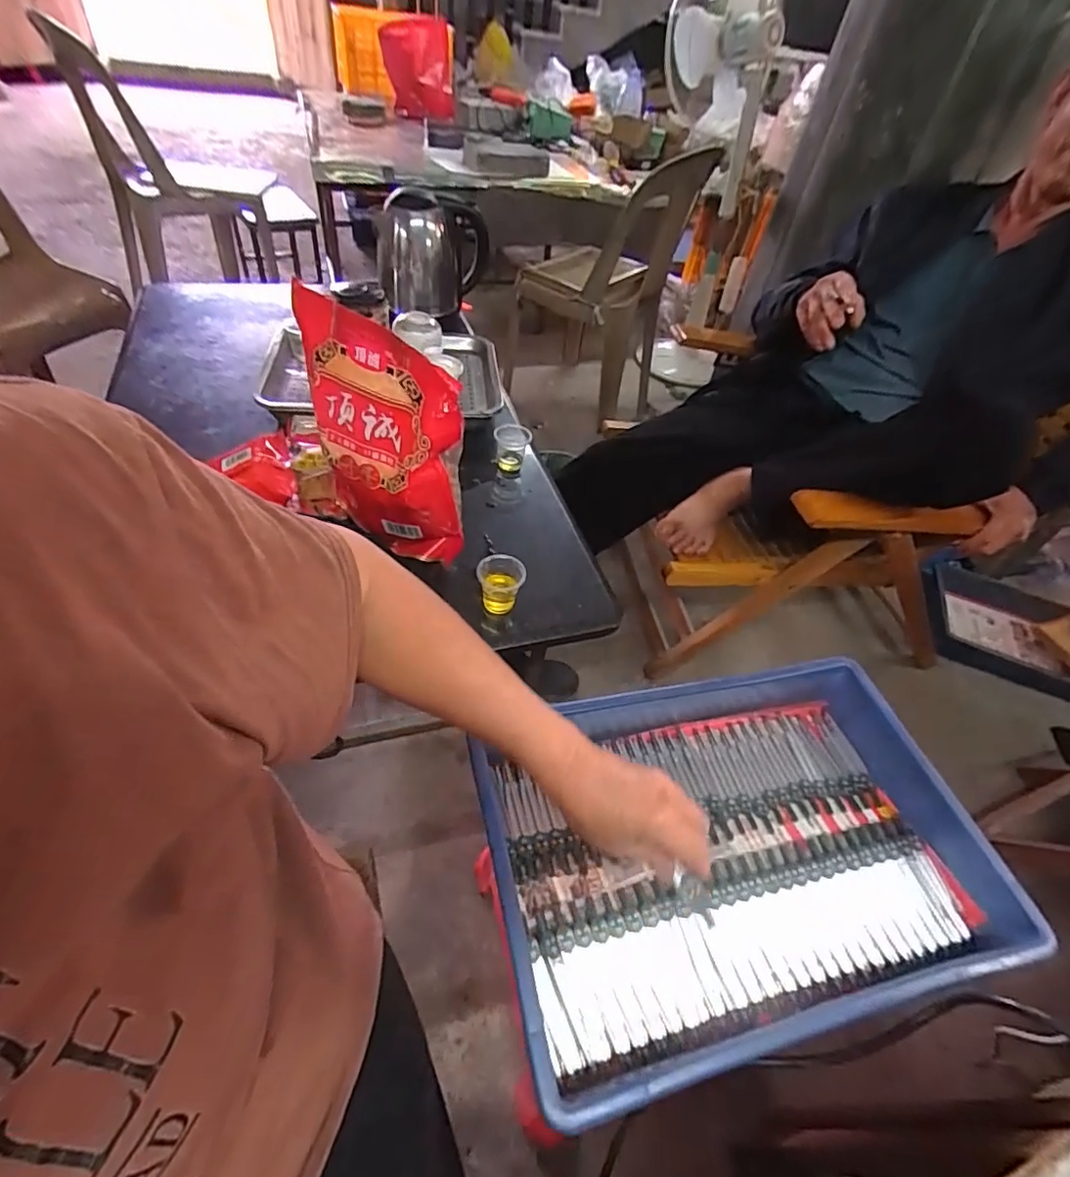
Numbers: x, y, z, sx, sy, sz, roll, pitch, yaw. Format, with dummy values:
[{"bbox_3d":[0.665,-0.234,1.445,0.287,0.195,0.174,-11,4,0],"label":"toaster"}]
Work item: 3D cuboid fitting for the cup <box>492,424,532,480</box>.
[{"bbox_3d":[-0.032,-0.201,0.835,0.051,0.060,0.048,4,48,-5],"label":"cup"}]

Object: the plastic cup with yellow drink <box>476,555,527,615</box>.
[{"bbox_3d":[-0.040,-0.004,0.645,0.054,0.052,0.046,0,48,-9],"label":"plastic cup with yellow drink"}]

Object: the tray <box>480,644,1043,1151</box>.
[{"bbox_3d":[0.179,0.222,0.509,0.423,0.091,0.275,-9,50,-11],"label":"tray"}]

